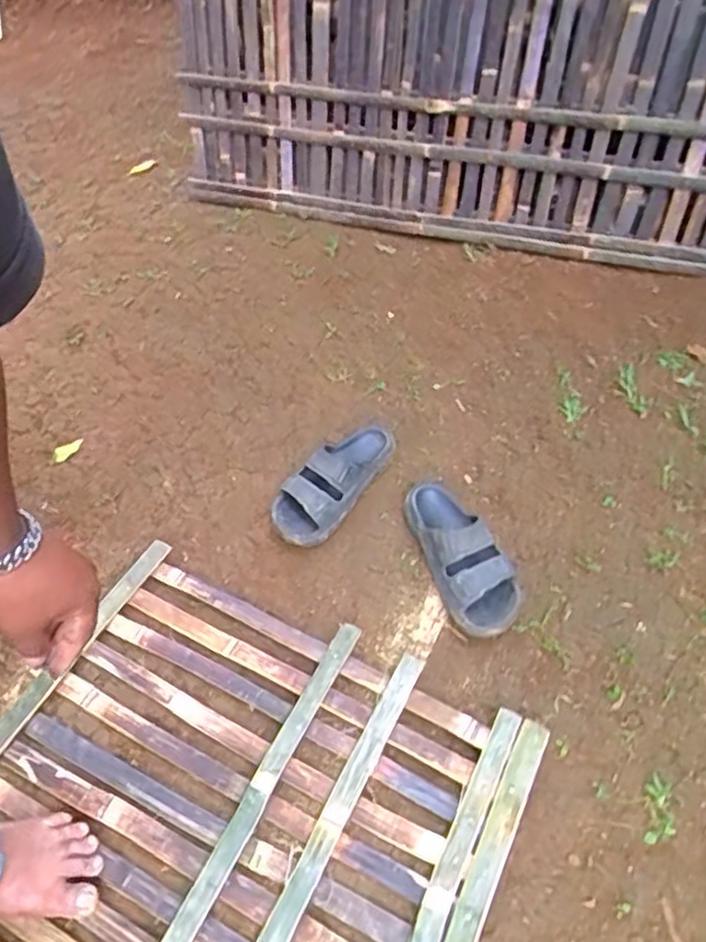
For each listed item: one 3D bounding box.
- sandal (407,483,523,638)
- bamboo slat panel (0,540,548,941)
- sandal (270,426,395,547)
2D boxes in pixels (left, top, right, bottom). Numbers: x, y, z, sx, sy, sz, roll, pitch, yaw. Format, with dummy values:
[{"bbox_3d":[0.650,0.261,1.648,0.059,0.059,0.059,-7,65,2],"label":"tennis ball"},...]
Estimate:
[{"bbox_3d":[0.164,0.123,1.024,0.105,0.078,0.280,-17,53,-14],"label":"sandal"},{"bbox_3d":[-0.276,0.580,0.670,0.646,0.041,1.018,22,54,17],"label":"bamboo slat panel"},{"bbox_3d":[-0.030,0.006,1.125,0.116,0.094,0.276,31,57,22],"label":"sandal"}]

